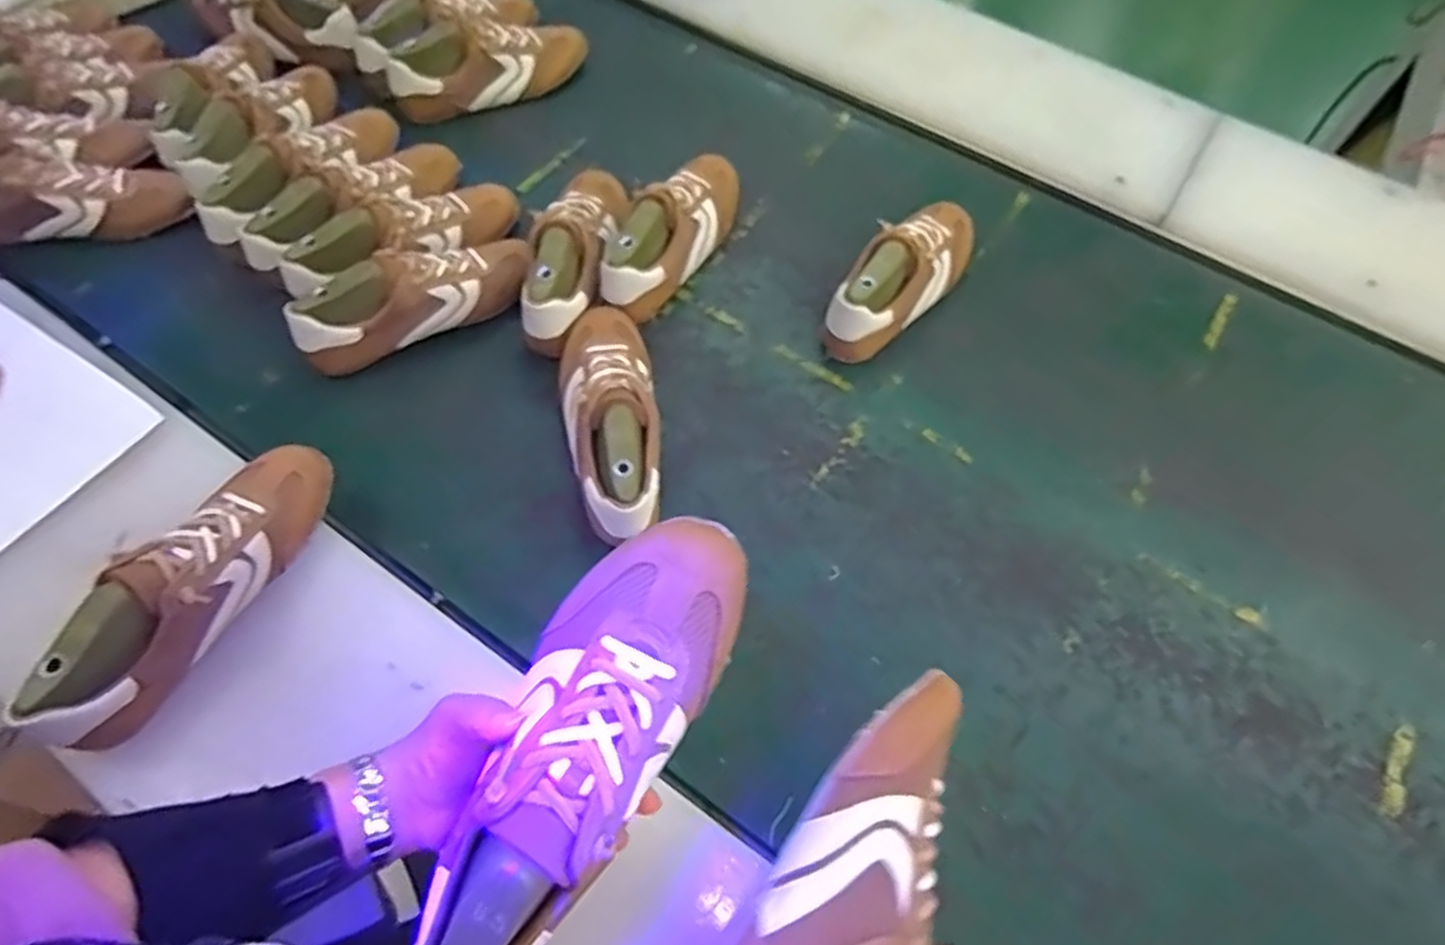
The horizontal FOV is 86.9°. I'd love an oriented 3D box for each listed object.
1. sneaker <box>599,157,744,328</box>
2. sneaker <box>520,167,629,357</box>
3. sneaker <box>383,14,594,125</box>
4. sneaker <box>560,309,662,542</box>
[{"bbox_3d":[-0.055,-0.278,0.871,0.082,0.095,0.260,25,60,10],"label":"sneaker"},{"bbox_3d":[-0.157,-0.248,0.844,0.079,0.090,0.258,8,58,0],"label":"sneaker"},{"bbox_3d":[-0.302,-0.539,1.002,0.267,0.091,0.088,-33,64,-23],"label":"sneaker"},{"bbox_3d":[-0.106,-0.051,0.726,0.090,0.088,0.270,-7,57,-8],"label":"sneaker"}]

